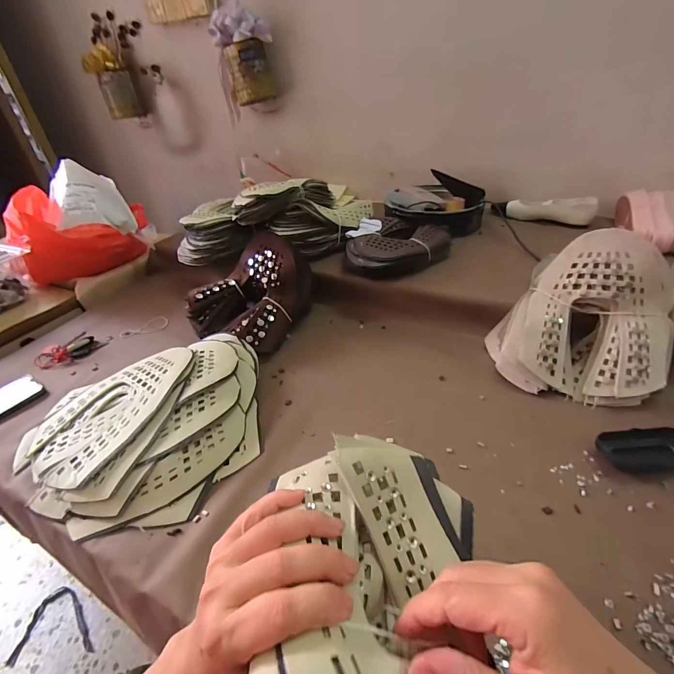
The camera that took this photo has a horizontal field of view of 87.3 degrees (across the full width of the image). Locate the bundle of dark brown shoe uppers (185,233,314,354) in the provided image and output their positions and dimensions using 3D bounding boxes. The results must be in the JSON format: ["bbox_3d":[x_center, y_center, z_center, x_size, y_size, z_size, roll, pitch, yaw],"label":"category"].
[{"bbox_3d":[-0.177,-0.103,0.734,0.191,0.154,0.228,14,41,24],"label":"bundle of dark brown shoe uppers"}]

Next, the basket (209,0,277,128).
[{"bbox_3d":[-0.278,-0.829,1.075,0.169,0.240,0.128,-11,37,-8],"label":"basket"}]

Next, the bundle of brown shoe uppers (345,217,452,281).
[{"bbox_3d":[0.134,-0.197,0.796,0.191,0.067,0.262,19,43,28],"label":"bundle of brown shoe uppers"}]

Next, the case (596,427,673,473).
[{"bbox_3d":[0.405,0.148,0.464,0.109,0.028,0.048,-4,37,1],"label":"case"}]

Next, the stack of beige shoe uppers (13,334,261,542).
[{"bbox_3d":[-0.304,0.127,0.539,0.357,0.065,0.306,-9,37,-5],"label":"stack of beige shoe uppers"}]

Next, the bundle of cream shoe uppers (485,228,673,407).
[{"bbox_3d":[0.394,-0.033,0.555,0.234,0.195,0.198,23,45,33],"label":"bundle of cream shoe uppers"}]

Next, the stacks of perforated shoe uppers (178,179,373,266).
[{"bbox_3d":[-0.148,-0.290,0.857,0.457,0.144,0.203,-2,37,4],"label":"stacks of perforated shoe uppers"}]

